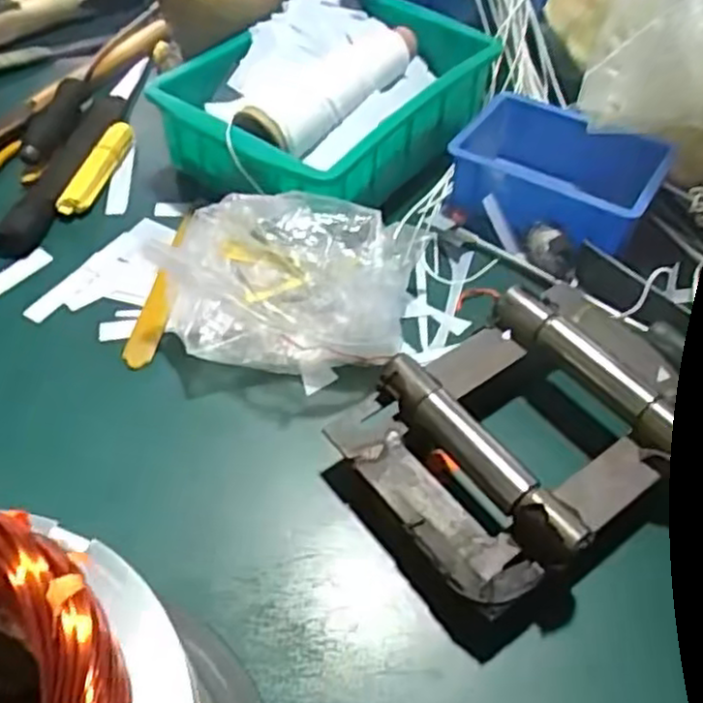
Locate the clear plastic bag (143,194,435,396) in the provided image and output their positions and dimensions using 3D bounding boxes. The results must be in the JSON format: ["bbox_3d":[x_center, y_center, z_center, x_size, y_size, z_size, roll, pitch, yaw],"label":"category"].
[{"bbox_3d":[-0.036,-0.044,0.457,0.170,0.083,0.100,-2,50,-2],"label":"clear plastic bag"}]

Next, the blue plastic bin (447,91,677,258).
[{"bbox_3d":[0.149,-0.129,0.547,0.146,0.056,0.105,25,55,19],"label":"blue plastic bin"}]

